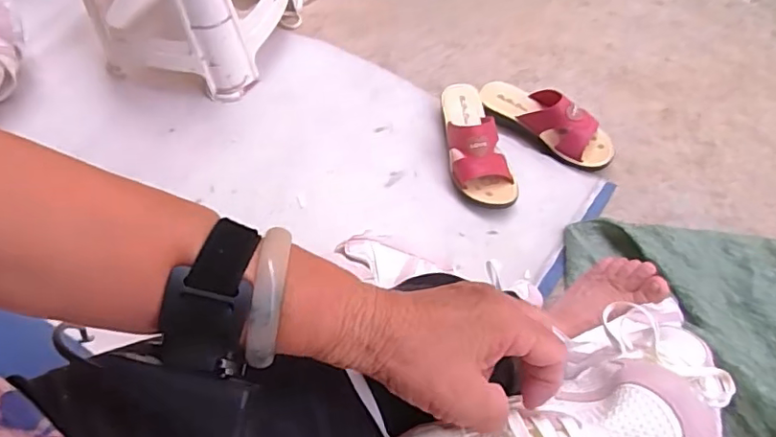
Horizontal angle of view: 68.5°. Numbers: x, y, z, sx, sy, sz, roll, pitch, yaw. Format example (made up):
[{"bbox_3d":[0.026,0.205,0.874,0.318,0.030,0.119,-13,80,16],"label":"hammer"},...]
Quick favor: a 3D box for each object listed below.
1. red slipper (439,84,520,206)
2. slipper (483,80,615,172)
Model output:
[{"bbox_3d":[0.136,-0.124,0.874,0.090,0.079,0.221,-6,60,1],"label":"red slipper"},{"bbox_3d":[0.253,-0.160,0.906,0.228,0.077,0.076,34,69,21],"label":"slipper"}]

